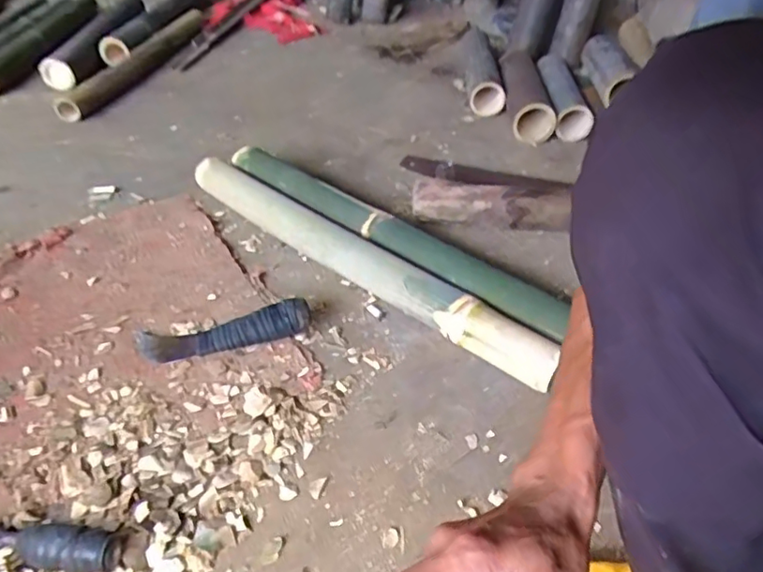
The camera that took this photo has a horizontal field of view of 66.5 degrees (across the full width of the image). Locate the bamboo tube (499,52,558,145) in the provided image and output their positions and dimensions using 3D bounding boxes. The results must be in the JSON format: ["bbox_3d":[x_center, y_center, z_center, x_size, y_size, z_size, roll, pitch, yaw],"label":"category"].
[{"bbox_3d":[0.285,-0.375,1.148,0.085,0.073,0.254,2,39,1],"label":"bamboo tube"}]

